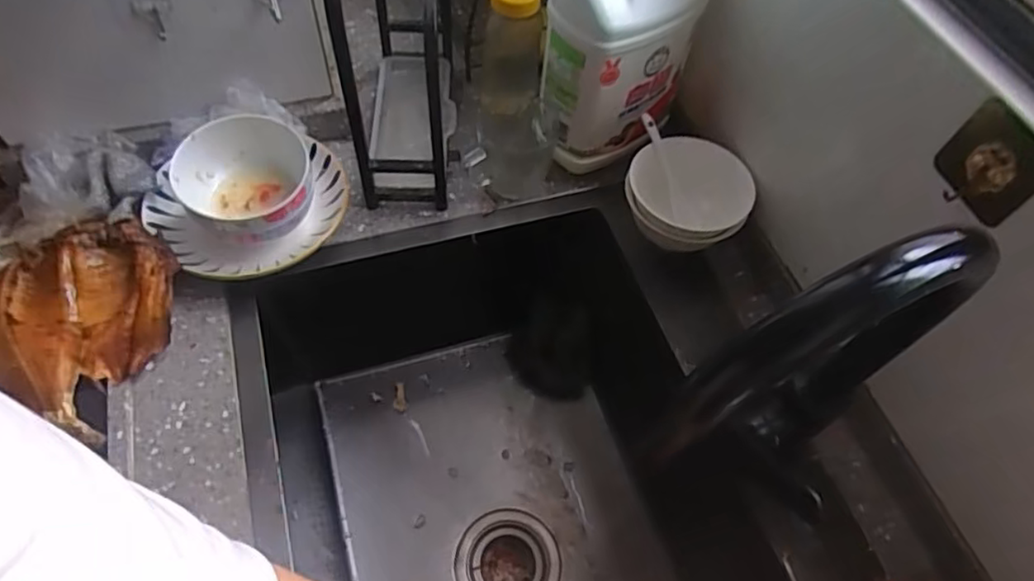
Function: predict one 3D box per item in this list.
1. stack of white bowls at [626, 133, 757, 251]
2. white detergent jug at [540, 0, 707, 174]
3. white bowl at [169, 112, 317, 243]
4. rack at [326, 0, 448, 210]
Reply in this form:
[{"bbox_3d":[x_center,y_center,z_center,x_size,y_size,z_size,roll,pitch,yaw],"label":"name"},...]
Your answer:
[{"bbox_3d":[0.157,-0.091,0.588,0.111,0.051,0.093,39,63,18],"label":"stack of white bowls"},{"bbox_3d":[0.096,-0.232,0.578,0.127,0.242,0.083,-37,68,-24],"label":"white detergent jug"},{"bbox_3d":[-0.242,-0.095,0.563,0.112,0.057,0.108,2,58,-3],"label":"white bowl"},{"bbox_3d":[-0.110,-0.258,0.590,0.090,0.276,0.243,0,58,-5],"label":"rack"}]

